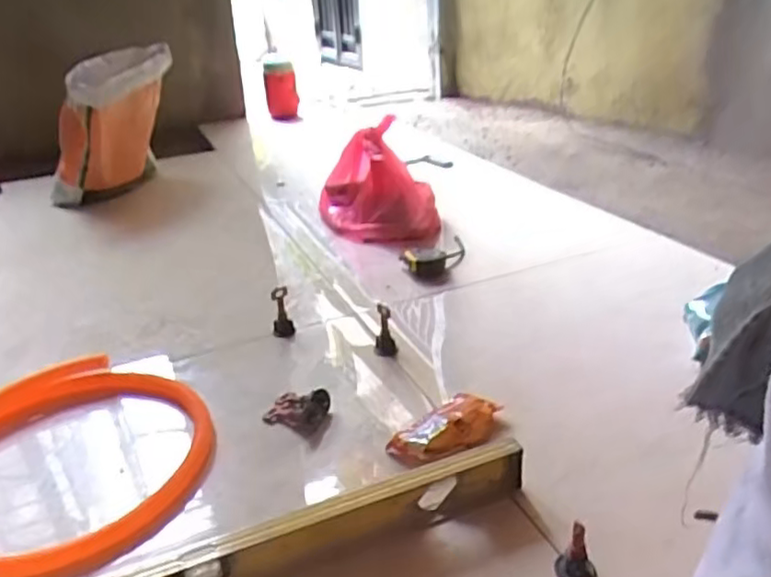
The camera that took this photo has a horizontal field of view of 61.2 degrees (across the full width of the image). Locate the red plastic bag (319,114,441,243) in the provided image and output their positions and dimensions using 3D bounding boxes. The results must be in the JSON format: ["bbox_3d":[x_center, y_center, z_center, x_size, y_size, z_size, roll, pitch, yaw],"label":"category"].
[{"bbox_3d":[-0.017,-0.207,1.289,0.226,0.170,0.240,-6,26,-5],"label":"red plastic bag"}]

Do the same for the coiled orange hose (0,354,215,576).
[{"bbox_3d":[-0.359,0.189,0.705,0.331,0.047,0.323,-26,34,-38],"label":"coiled orange hose"}]

